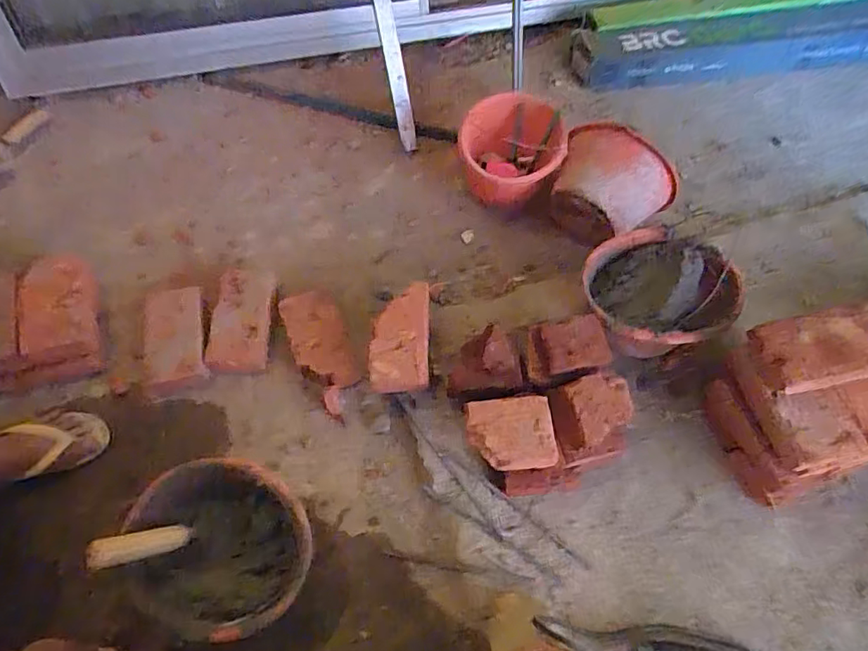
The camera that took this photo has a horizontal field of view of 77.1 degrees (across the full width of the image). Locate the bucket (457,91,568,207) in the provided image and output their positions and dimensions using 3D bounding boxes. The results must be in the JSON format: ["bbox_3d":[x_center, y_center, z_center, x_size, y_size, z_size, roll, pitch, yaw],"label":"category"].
[{"bbox_3d":[0.167,-0.377,1.201,0.212,0.142,0.246,2,61,0],"label":"bucket"}]

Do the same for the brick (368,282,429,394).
[{"bbox_3d":[-0.060,0.019,0.942,0.099,0.056,0.195,1,61,-1],"label":"brick"}]

